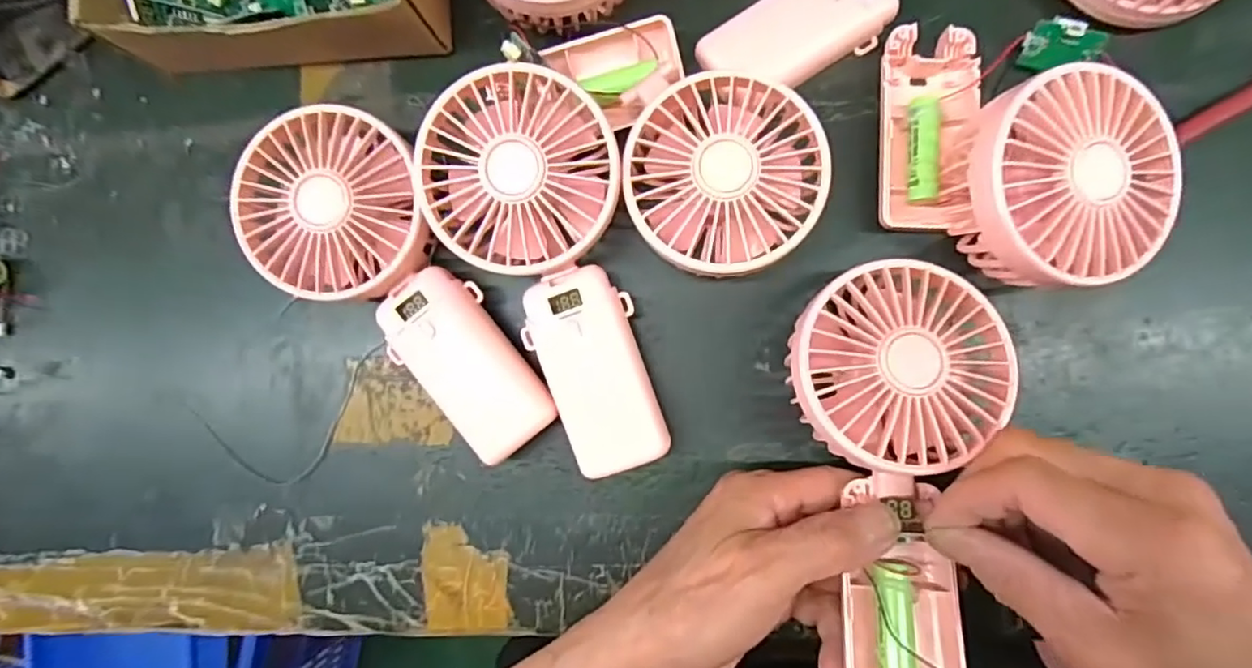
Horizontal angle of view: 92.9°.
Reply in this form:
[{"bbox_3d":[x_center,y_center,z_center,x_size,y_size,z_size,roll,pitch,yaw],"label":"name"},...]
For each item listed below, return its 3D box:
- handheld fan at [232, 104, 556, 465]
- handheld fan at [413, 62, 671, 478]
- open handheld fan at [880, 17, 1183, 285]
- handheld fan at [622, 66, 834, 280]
[{"bbox_3d":[-0.110,-0.017,0.286,0.079,0.049,0.178,-30,85,4],"label":"handheld fan"},{"bbox_3d":[-0.034,-0.023,0.276,0.086,0.056,0.181,-13,87,5],"label":"handheld fan"},{"bbox_3d":[0.179,-0.081,0.260,0.122,0.055,0.124,2,88,6],"label":"open handheld fan"},{"bbox_3d":[0.046,-0.071,0.277,0.085,0.045,0.085,-22,86,5],"label":"handheld fan"}]

